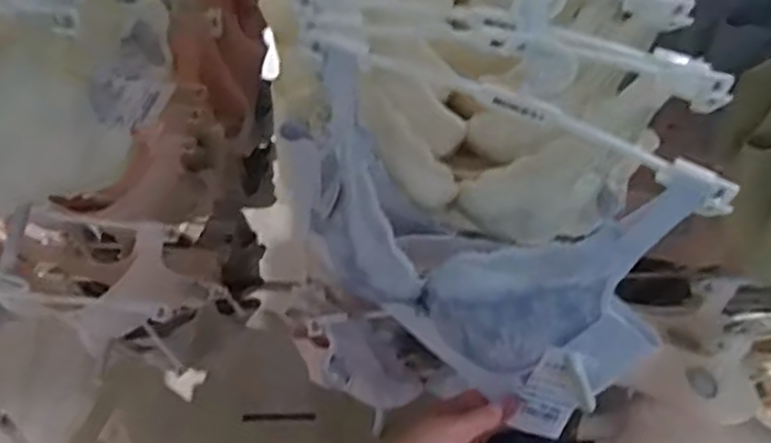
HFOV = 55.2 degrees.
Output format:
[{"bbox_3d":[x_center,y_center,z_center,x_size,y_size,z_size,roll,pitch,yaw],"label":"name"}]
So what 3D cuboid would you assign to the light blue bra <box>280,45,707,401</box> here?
[{"bbox_3d":[0.050,0.019,0.529,0.309,0.222,0.103,24,67,8],"label":"light blue bra"}]

